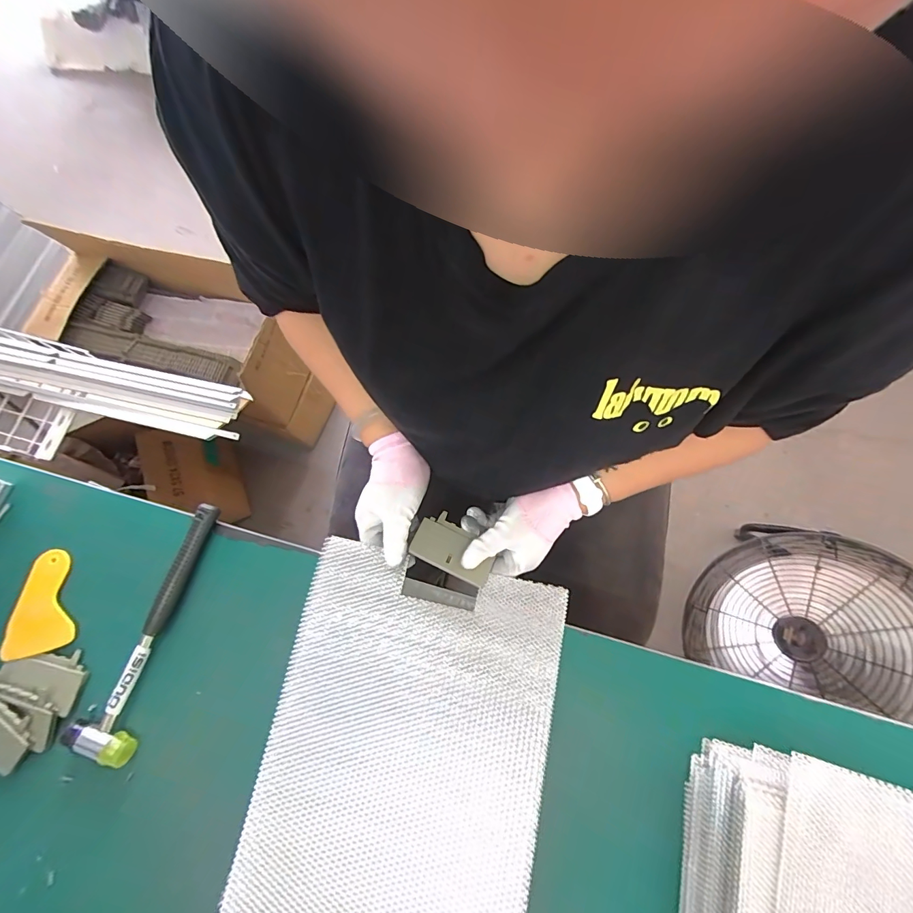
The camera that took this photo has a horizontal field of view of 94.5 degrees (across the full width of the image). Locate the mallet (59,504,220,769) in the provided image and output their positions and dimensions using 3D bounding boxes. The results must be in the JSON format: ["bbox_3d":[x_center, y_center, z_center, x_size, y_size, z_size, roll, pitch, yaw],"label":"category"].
[{"bbox_3d":[-0.301,0.165,0.420,0.060,0.024,0.241,16,77,7],"label":"mallet"}]

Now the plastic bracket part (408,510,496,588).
[{"bbox_3d":[-0.003,0.095,0.443,0.084,0.017,0.051,25,79,7],"label":"plastic bracket part"}]

